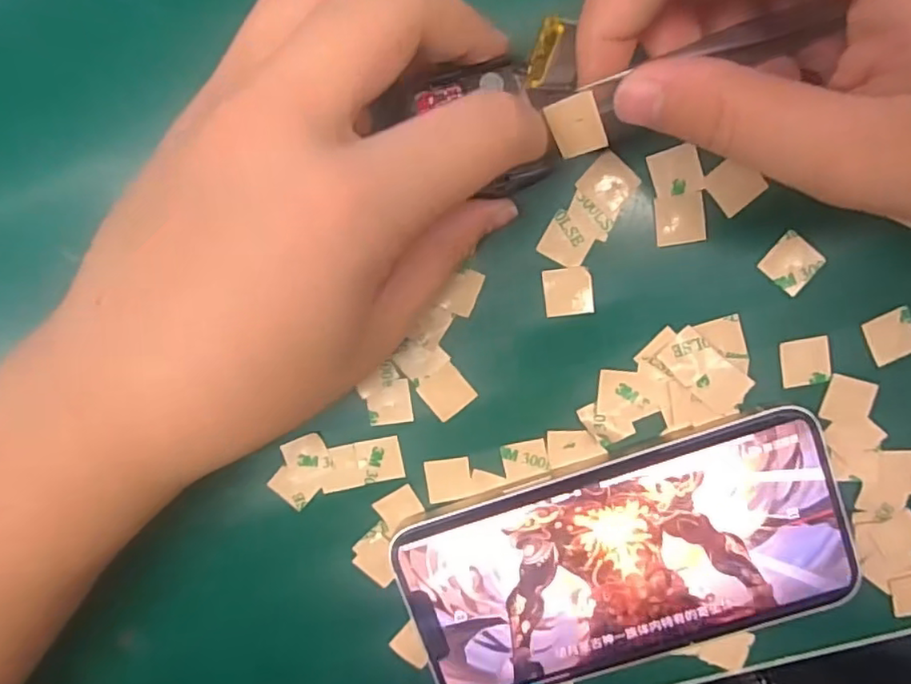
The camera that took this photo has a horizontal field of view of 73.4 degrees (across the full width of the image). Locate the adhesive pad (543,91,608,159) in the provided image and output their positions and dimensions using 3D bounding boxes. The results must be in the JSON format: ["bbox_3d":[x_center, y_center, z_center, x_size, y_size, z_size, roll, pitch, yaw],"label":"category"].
[{"bbox_3d":[0.032,-0.057,0.161,0.014,0.004,0.015,-7,120,42],"label":"adhesive pad"}]

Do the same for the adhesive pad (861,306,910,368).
[{"bbox_3d":[0.139,-0.002,0.194,0.015,0.004,0.015,-25,94,10],"label":"adhesive pad"}]

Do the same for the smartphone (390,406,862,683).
[{"bbox_3d":[0.055,0.074,0.205,0.142,0.008,0.072,-18,97,5],"label":"smartphone"}]

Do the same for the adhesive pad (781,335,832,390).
[{"bbox_3d":[0.113,0.007,0.197,0.015,0.004,0.015,-10,98,4],"label":"adhesive pad"}]

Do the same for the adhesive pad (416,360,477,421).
[{"bbox_3d":[-0.003,0.017,0.204,0.015,0.004,0.016,-38,96,8],"label":"adhesive pad"}]

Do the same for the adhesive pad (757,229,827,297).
[{"bbox_3d":[0.106,-0.025,0.192,0.015,0.004,0.016,41,101,0],"label":"adhesive pad"}]

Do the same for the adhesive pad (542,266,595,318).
[{"bbox_3d":[0.036,-0.016,0.196,0.015,0.004,0.015,-6,98,3],"label":"adhesive pad"}]

